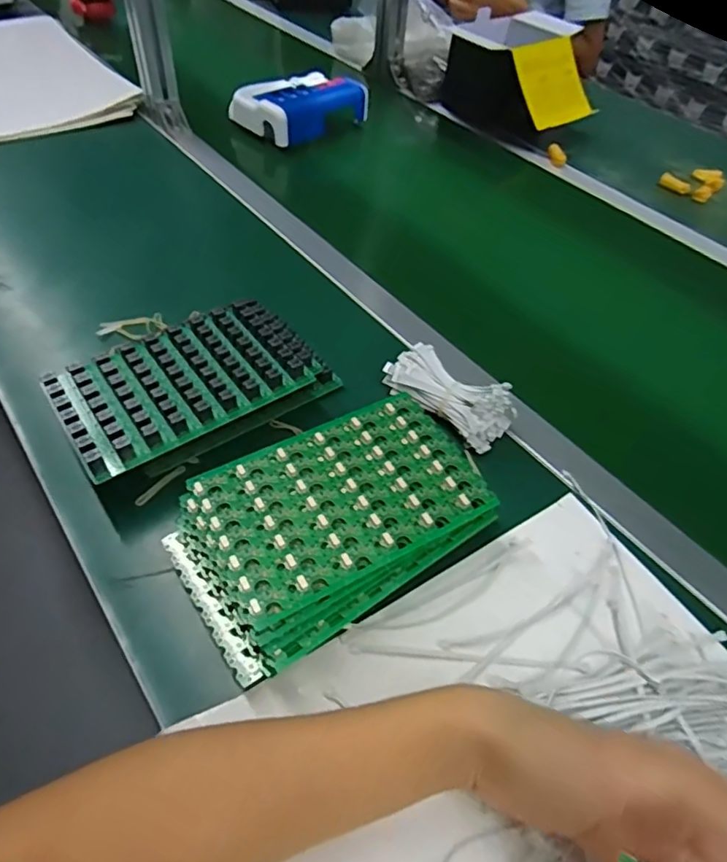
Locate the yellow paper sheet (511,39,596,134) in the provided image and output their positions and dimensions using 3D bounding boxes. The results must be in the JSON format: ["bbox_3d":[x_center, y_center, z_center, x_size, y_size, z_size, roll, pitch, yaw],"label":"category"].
[{"bbox_3d":[0.305,-0.558,0.910,0.130,0.009,0.131,-26,96,-20],"label":"yellow paper sheet"}]

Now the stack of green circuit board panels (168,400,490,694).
[{"bbox_3d":[-0.024,0.066,0.409,0.209,0.058,0.135,-26,57,-25],"label":"stack of green circuit board panels"}]

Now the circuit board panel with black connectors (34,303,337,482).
[{"bbox_3d":[-0.140,-0.038,0.487,0.218,0.053,0.121,-28,58,-26],"label":"circuit board panel with black connectors"}]

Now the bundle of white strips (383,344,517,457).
[{"bbox_3d":[0.074,-0.032,0.504,0.116,0.047,0.052,31,54,20],"label":"bundle of white strips"}]

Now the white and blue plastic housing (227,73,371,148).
[{"bbox_3d":[-0.097,-0.502,0.880,0.187,0.054,0.125,-33,60,-28],"label":"white and blue plastic housing"}]

